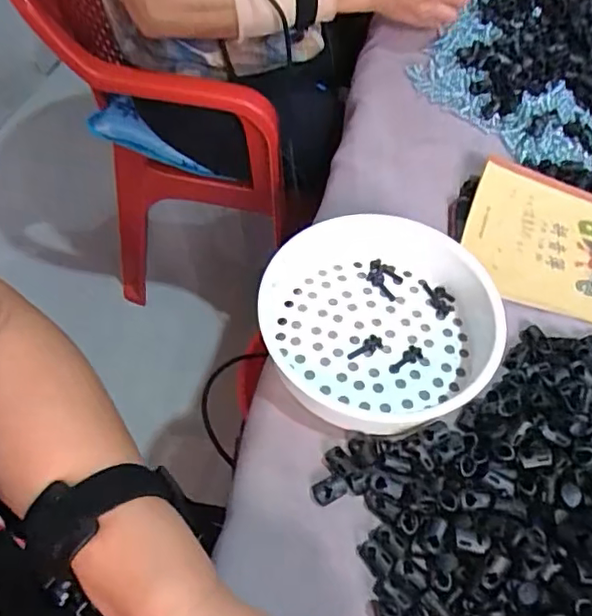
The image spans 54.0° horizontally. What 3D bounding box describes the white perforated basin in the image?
[{"bbox_3d":[0.061,0.006,0.418,0.157,0.042,0.156,2,56,-3],"label":"white perforated basin"}]

